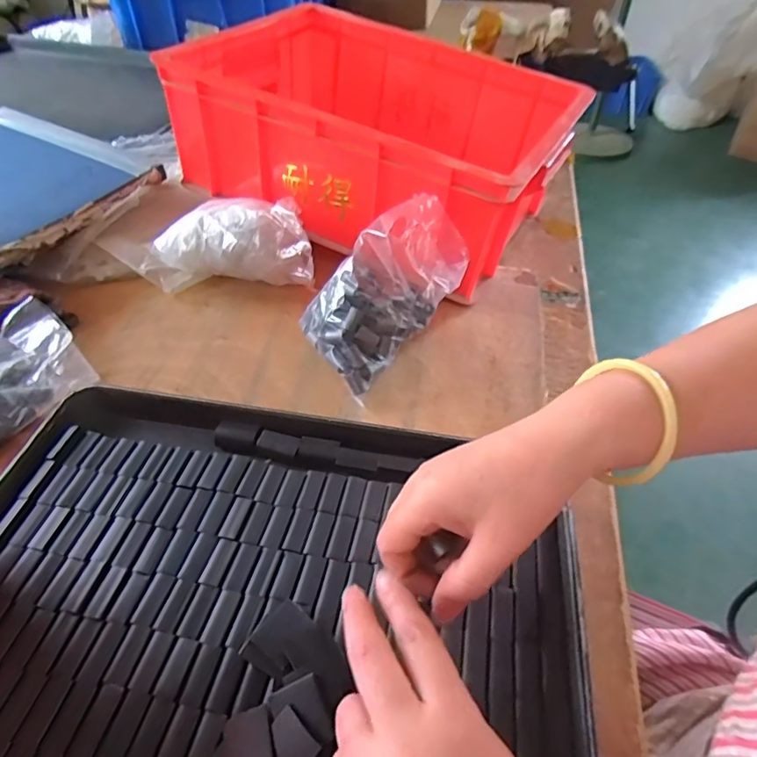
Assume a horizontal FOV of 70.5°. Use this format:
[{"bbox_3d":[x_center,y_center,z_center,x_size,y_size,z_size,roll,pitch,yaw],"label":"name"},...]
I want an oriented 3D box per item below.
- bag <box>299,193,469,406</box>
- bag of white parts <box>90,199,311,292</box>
[{"bbox_3d":[0.003,-0.081,0.463,0.130,0.117,0.092,-31,54,-27],"label":"bag"},{"bbox_3d":[-0.170,-0.144,0.563,0.240,0.080,0.099,0,44,16],"label":"bag of white parts"}]

